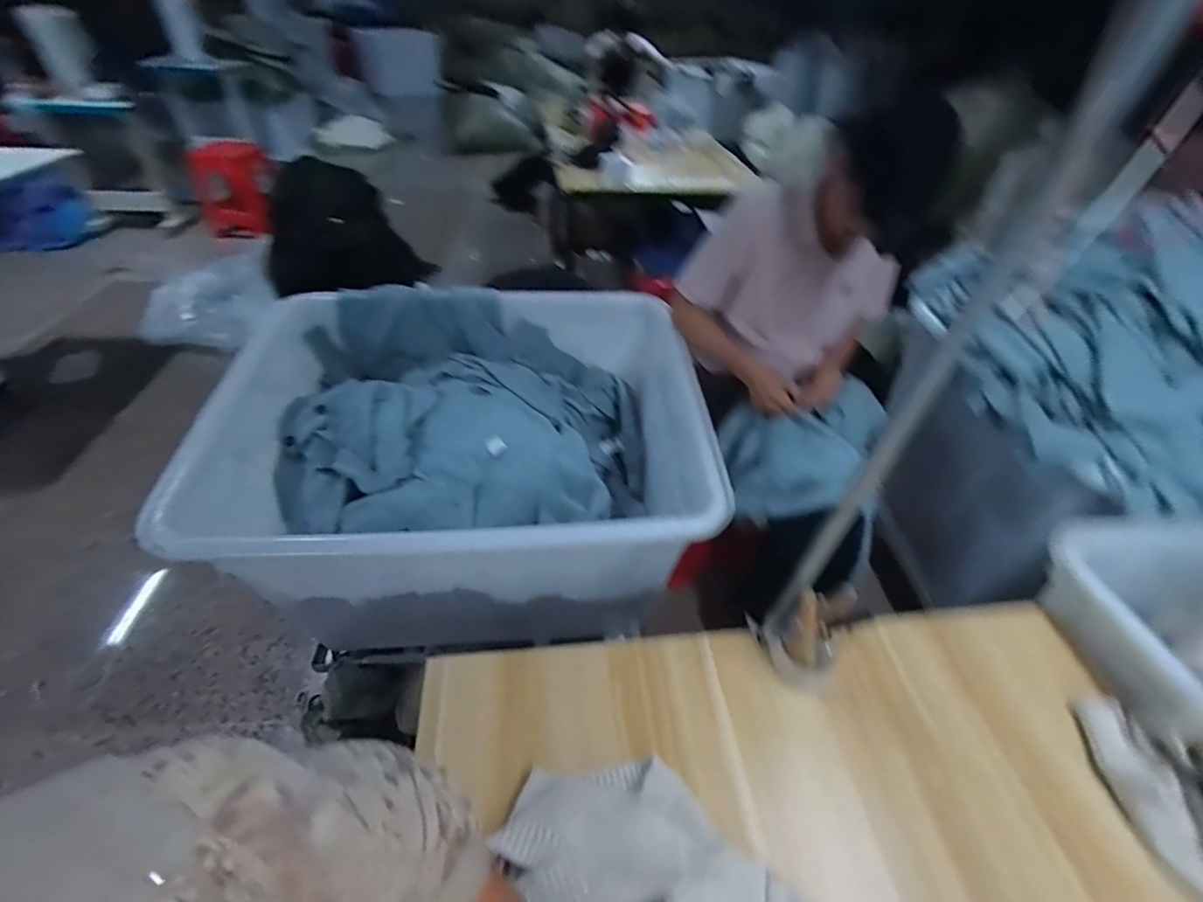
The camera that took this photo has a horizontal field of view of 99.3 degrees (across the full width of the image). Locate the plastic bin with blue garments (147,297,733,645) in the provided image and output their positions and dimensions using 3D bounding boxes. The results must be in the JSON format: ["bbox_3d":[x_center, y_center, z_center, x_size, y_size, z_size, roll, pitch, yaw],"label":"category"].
[{"bbox_3d":[-0.304,0.021,1.210,1.009,0.428,0.775,-4,44,-8],"label":"plastic bin with blue garments"}]

